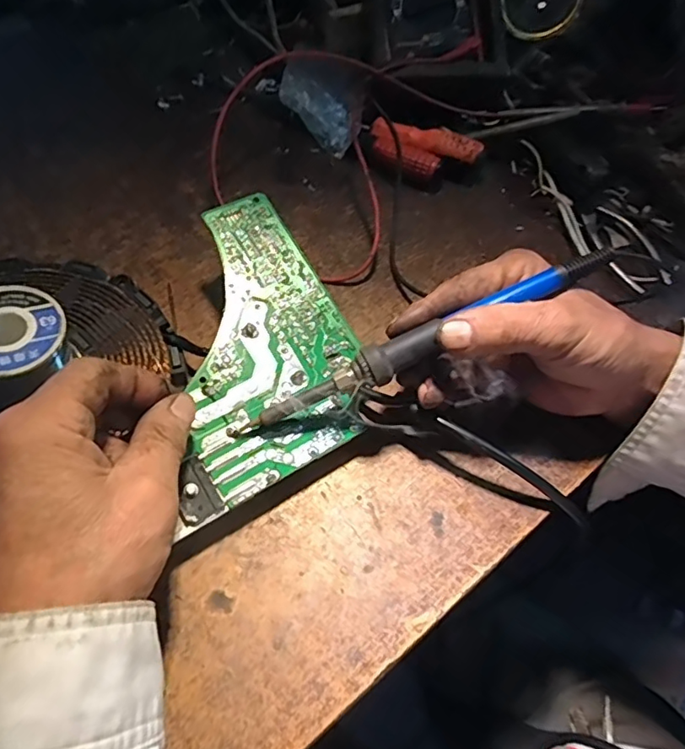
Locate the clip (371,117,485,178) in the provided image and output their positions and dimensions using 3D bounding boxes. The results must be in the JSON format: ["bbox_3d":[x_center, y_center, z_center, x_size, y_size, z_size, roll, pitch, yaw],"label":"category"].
[{"bbox_3d":[0.061,-0.179,0.430,0.086,0.017,0.039,25,62,10],"label":"clip"}]

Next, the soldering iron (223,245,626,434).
[{"bbox_3d":[0.045,-0.017,0.289,0.218,0.017,0.017,-26,64,-3],"label":"soldering iron"}]

